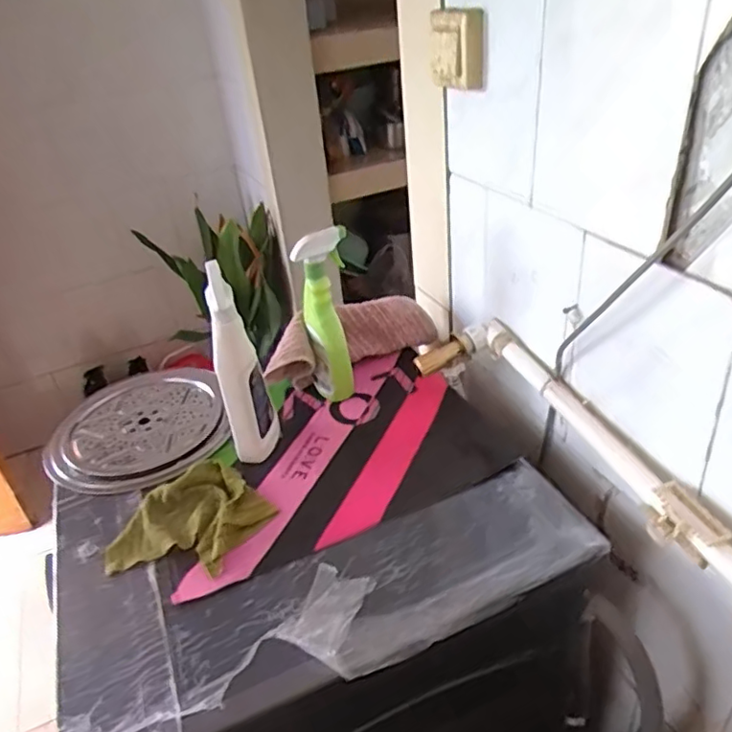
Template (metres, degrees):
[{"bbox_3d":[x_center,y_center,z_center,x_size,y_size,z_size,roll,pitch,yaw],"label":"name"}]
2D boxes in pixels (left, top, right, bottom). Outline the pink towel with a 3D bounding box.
[{"bbox_3d":[-0.019,-0.038,0.909,0.290,0.119,0.050,-26,38,-28],"label":"pink towel"}]

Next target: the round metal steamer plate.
[{"bbox_3d":[-0.319,0.085,0.862,0.231,0.021,0.249,-5,33,3],"label":"round metal steamer plate"}]

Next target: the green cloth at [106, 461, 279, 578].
[{"bbox_3d":[-0.202,0.178,0.703,0.137,0.031,0.169,17,40,32],"label":"green cloth"}]

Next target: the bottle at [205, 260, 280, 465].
[{"bbox_3d":[-0.155,0.002,0.755,0.057,0.242,0.060,-12,33,-8],"label":"bottle"}]

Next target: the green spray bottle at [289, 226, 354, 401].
[{"bbox_3d":[-0.052,-0.065,0.845,0.059,0.244,0.066,-4,33,4],"label":"green spray bottle"}]

